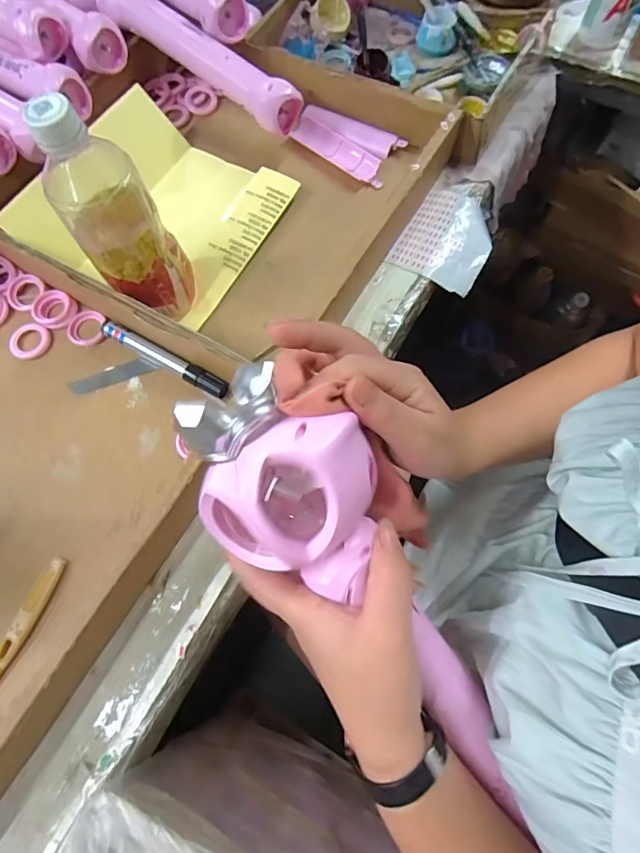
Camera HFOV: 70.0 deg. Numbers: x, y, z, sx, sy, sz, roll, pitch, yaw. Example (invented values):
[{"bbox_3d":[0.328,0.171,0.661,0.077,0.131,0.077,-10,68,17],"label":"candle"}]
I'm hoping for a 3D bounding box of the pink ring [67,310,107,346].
[{"bbox_3d":[-0.221,-0.094,0.432,0.036,0.006,0.038,-1,71,2],"label":"pink ring"}]

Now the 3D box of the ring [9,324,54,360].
[{"bbox_3d":[-0.274,-0.081,0.431,0.032,0.008,0.036,11,72,6],"label":"ring"}]

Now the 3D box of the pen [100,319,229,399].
[{"bbox_3d":[-0.142,-0.062,0.413,0.138,0.012,0.016,28,74,11],"label":"pen"}]

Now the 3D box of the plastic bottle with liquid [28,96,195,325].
[{"bbox_3d":[-0.162,-0.165,0.362,0.070,0.182,0.090,-29,72,-7],"label":"plastic bottle with liquid"}]

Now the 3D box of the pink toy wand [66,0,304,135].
[{"bbox_3d":[-0.164,-0.415,0.468,0.338,0.078,0.075,39,77,14],"label":"pink toy wand"}]

